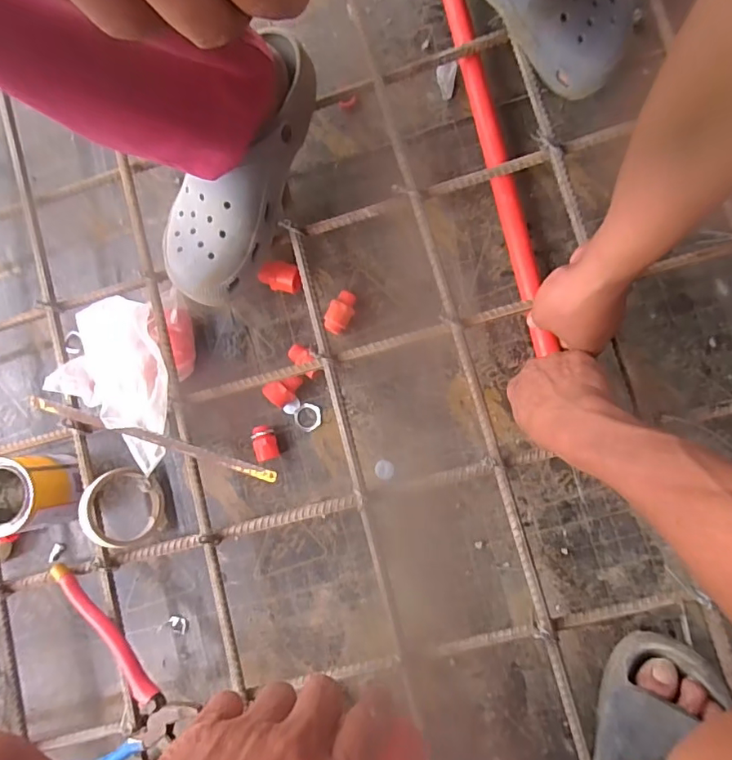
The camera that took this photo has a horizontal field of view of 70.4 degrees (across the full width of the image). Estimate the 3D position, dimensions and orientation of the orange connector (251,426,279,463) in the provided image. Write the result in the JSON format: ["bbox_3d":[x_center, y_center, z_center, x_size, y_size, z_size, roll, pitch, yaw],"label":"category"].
[{"bbox_3d":[-0.118,0.075,0.614,0.027,0.027,0.042,-16,83,6],"label":"orange connector"}]

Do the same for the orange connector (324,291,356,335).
[{"bbox_3d":[-0.030,-0.080,0.616,0.028,0.022,0.051,35,90,10],"label":"orange connector"}]

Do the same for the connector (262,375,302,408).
[{"bbox_3d":[-0.094,0.010,0.610,0.042,0.034,0.029,-43,81,2],"label":"connector"}]

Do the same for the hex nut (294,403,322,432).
[{"bbox_3d":[-0.069,0.044,0.616,0.031,0.004,0.032,22,88,10],"label":"hex nut"}]

